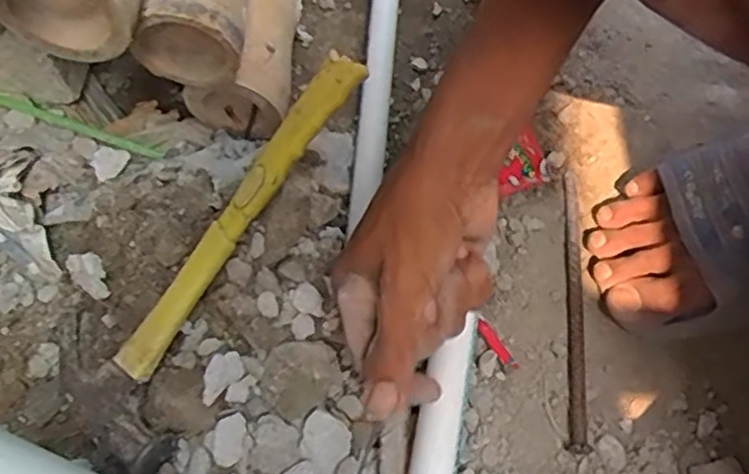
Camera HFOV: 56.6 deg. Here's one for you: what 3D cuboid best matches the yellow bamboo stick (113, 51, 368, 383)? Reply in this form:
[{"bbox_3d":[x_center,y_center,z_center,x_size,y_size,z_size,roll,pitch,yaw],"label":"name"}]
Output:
[{"bbox_3d":[-0.082,-0.014,0.421,0.022,0.010,0.229,35,89,17],"label":"yellow bamboo stick"}]

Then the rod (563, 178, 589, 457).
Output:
[{"bbox_3d":[0.133,0.041,0.460,0.010,0.010,0.195,4,64,4],"label":"rod"}]

